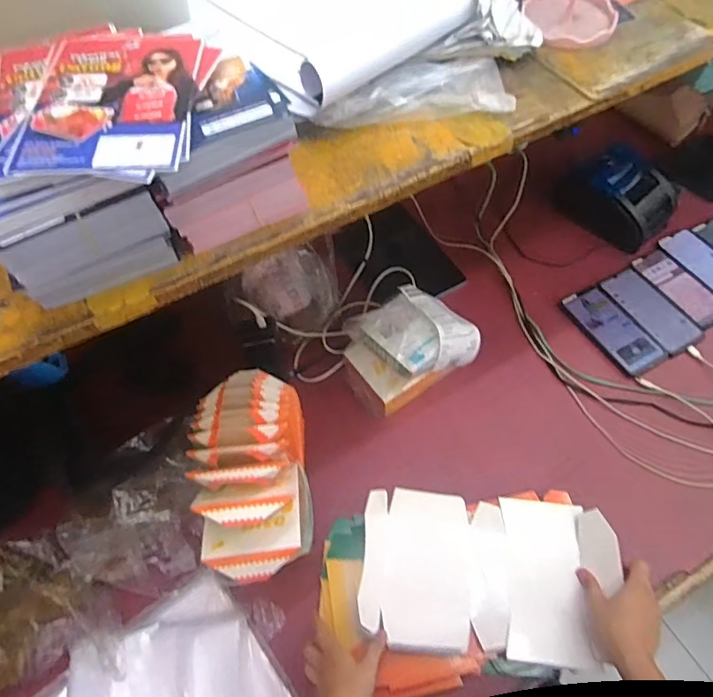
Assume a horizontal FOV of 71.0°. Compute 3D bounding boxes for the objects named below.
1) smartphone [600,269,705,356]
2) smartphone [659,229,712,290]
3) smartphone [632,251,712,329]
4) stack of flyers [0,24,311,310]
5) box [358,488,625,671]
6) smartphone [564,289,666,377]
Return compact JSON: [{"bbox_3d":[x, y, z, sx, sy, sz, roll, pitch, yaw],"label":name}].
[{"bbox_3d":[0.494,-0.066,0.838,0.080,0.009,0.166,-24,59,-10],"label":"smartphone"},{"bbox_3d":[0.618,-0.147,0.881,0.070,0.013,0.167,-18,58,-7],"label":"smartphone"},{"bbox_3d":[0.554,-0.107,0.852,0.064,0.013,0.160,-27,60,-12],"label":"smartphone"},{"bbox_3d":[-0.157,-0.144,0.382,0.214,0.114,0.168,-19,59,-7],"label":"stack of flyers"},{"bbox_3d":[0.162,0.271,0.622,0.297,0.043,0.169,3,58,6],"label":"box"},{"bbox_3d":[0.421,-0.032,0.818,0.075,0.010,0.165,-25,60,-11],"label":"smartphone"}]

